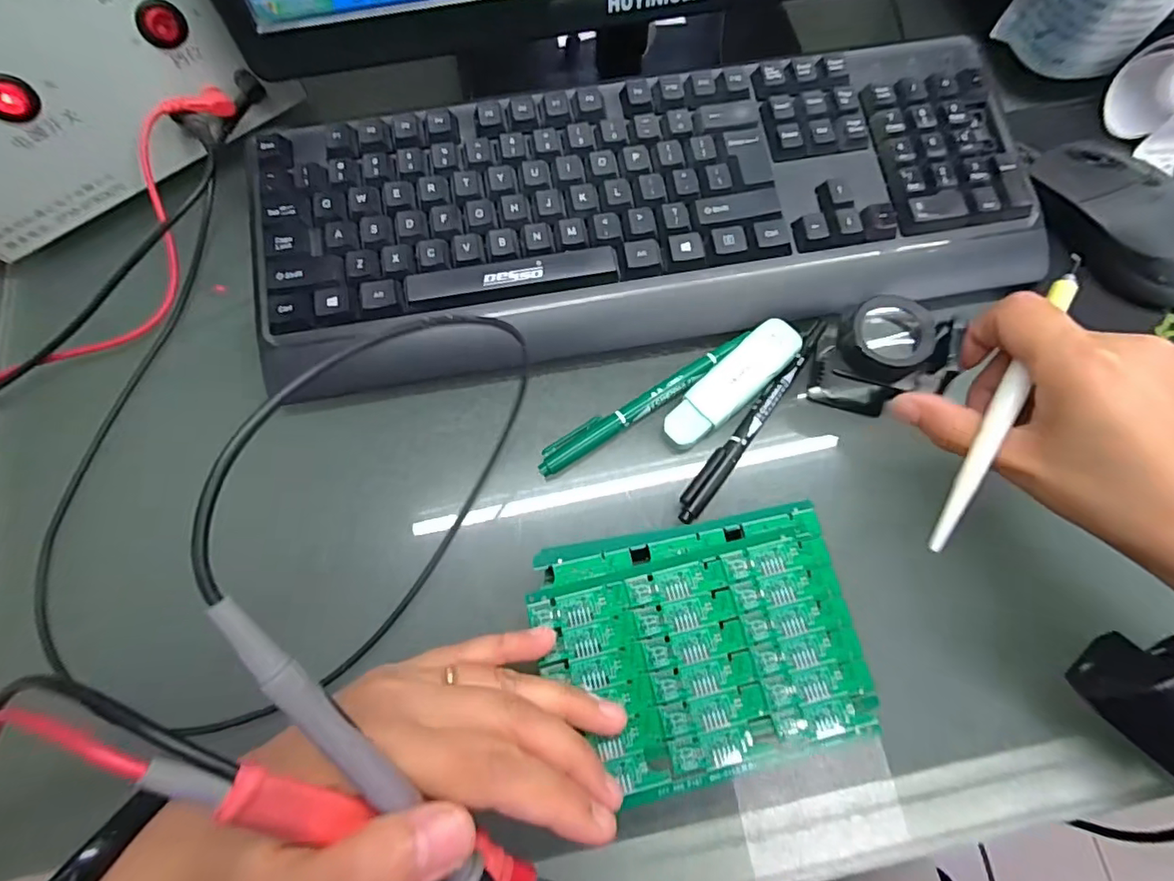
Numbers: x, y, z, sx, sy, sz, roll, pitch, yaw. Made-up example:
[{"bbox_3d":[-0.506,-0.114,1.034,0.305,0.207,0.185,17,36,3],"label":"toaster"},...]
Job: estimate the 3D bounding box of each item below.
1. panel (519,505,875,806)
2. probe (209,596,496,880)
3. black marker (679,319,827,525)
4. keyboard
[{"bbox_3d":[0.049,0.084,0.231,0.128,0.004,0.098,-12,72,-5],"label":"panel"},{"bbox_3d":[-0.056,0.098,0.152,0.010,0.008,0.139,-35,106,-12],"label":"probe"},{"bbox_3d":[0.090,-0.013,0.289,0.013,0.006,0.138,36,74,11],"label":"black marker"},{"bbox_3d":[0.033,-0.131,0.306,0.424,0.033,0.155,-10,71,-4],"label":"keyboard"}]

